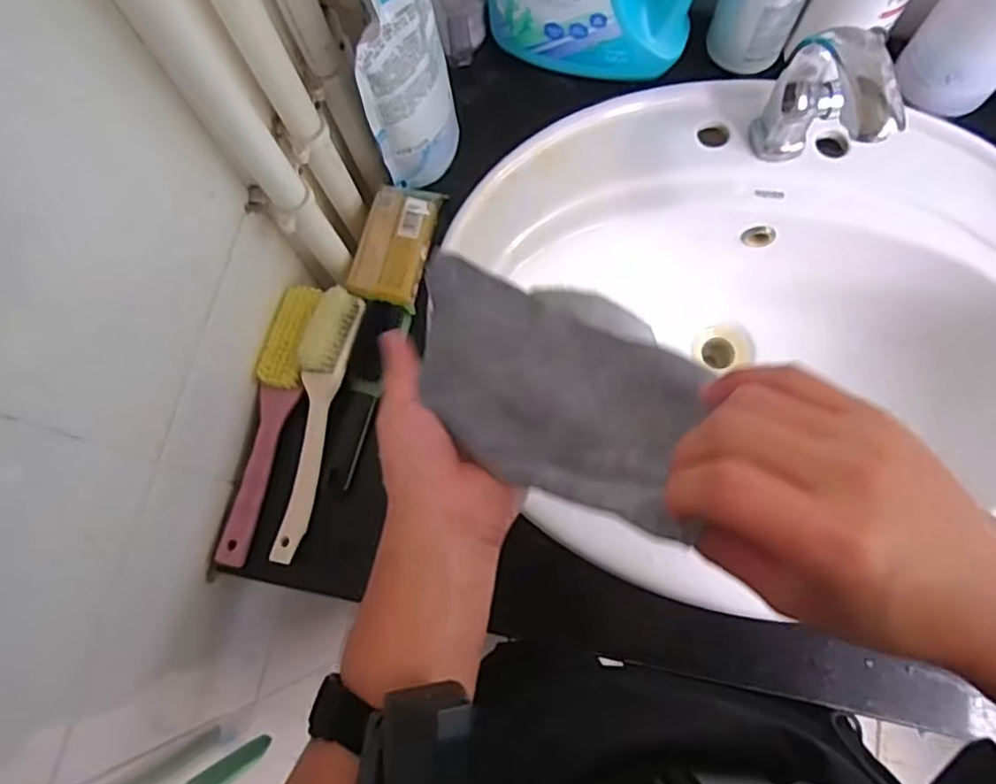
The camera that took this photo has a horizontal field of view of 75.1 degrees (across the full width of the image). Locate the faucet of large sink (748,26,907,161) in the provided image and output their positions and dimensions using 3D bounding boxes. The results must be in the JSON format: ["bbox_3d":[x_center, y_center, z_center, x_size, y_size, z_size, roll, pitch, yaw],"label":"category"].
[{"bbox_3d":[0.239,-0.200,0.485,0.047,0.138,0.106,4,74,3],"label":"faucet of large sink"}]

